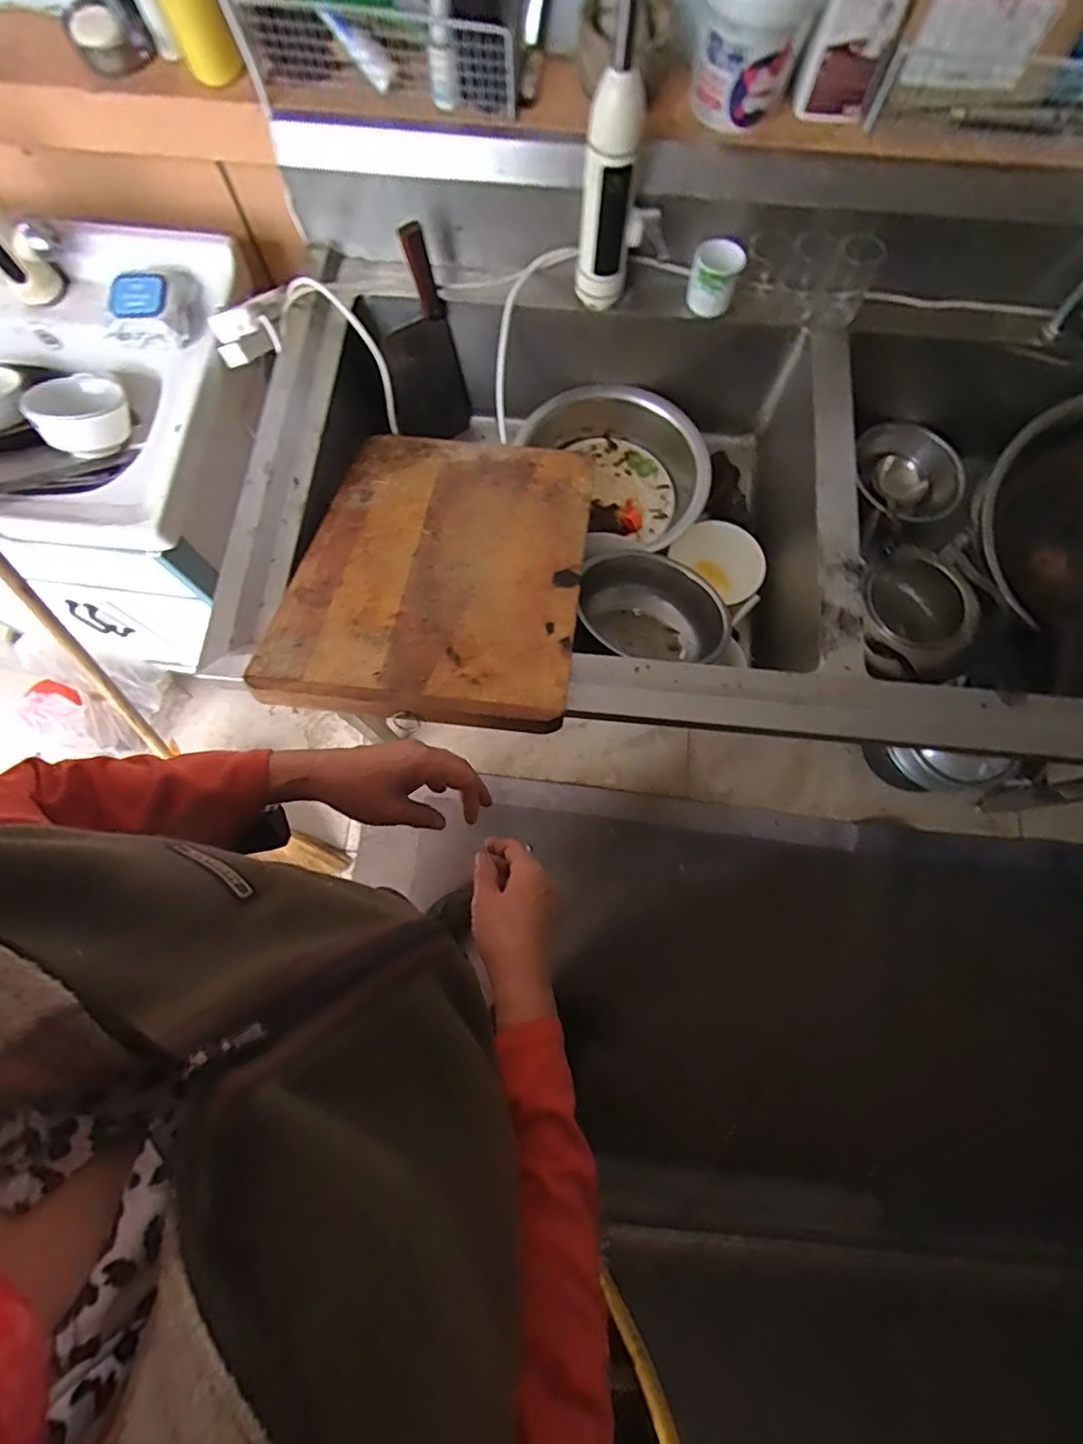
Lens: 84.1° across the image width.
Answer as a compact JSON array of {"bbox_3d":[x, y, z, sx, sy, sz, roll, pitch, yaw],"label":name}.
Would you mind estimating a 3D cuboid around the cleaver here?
[{"bbox_3d":[-0.178,-0.550,0.899,0.118,0.317,0.032,-26,76,-8],"label":"cleaver"}]

